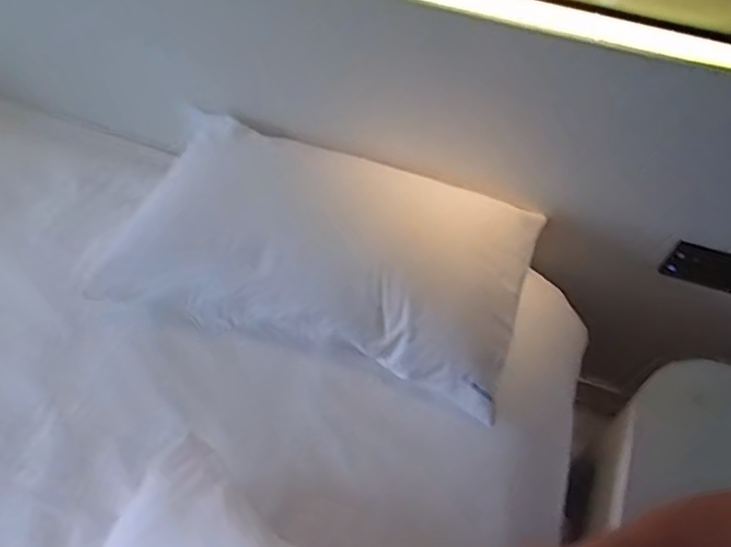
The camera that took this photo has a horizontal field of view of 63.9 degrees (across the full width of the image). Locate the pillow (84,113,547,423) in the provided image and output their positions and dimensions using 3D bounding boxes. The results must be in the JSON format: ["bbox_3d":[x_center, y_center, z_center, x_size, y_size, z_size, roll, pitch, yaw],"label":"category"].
[{"bbox_3d":[-0.076,-0.065,1.094,0.742,0.173,0.441,16,55,8],"label":"pillow"}]

